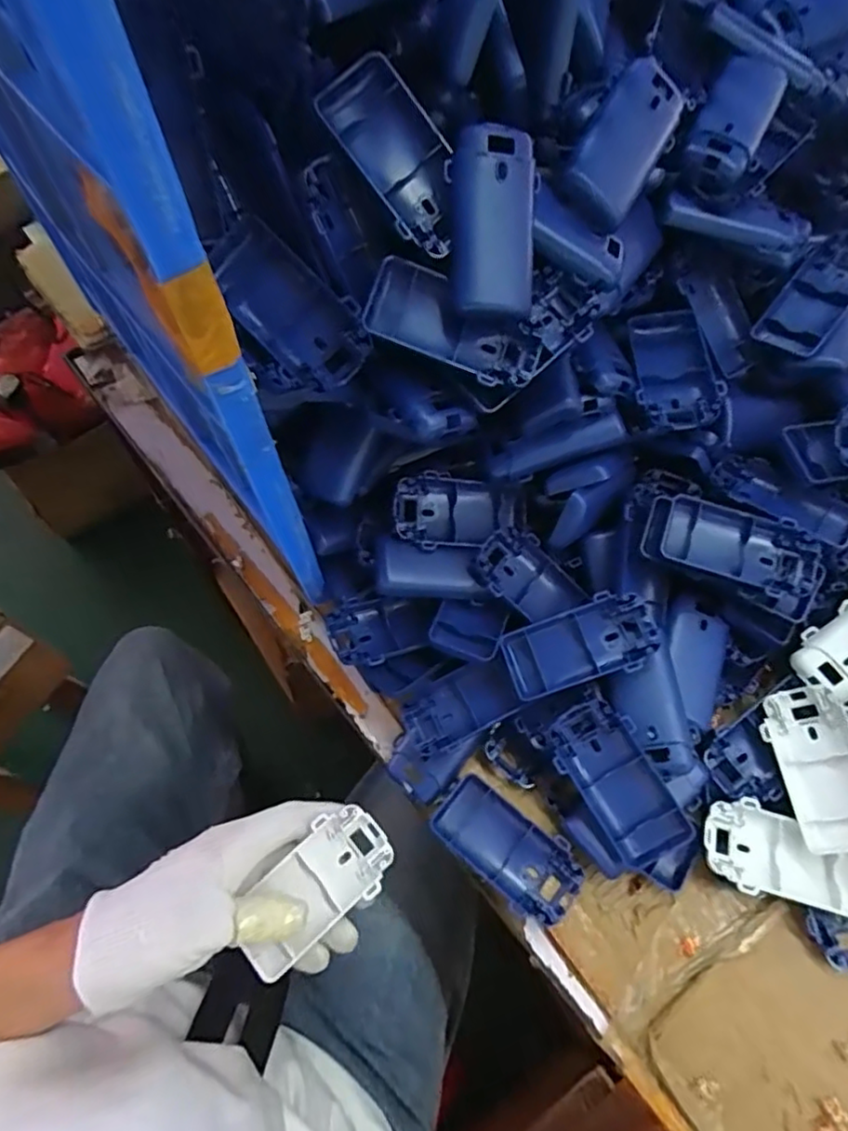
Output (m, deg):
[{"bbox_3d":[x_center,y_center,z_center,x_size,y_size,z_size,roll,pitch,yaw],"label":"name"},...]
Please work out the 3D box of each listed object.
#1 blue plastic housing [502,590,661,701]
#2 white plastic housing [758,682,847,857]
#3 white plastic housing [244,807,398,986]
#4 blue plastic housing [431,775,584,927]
[{"bbox_3d":[0.102,0.053,0.407,0.095,0.021,0.047,-21,63,4],"label":"blue plastic housing"},{"bbox_3d":[0.246,0.123,0.385,0.048,0.017,0.096,-24,49,26],"label":"white plastic housing"},{"bbox_3d":[-0.063,0.185,0.361,0.093,0.017,0.049,-34,67,-16],"label":"white plastic housing"},{"bbox_3d":[0.053,0.182,0.402,0.097,0.013,0.049,31,67,16],"label":"blue plastic housing"}]

